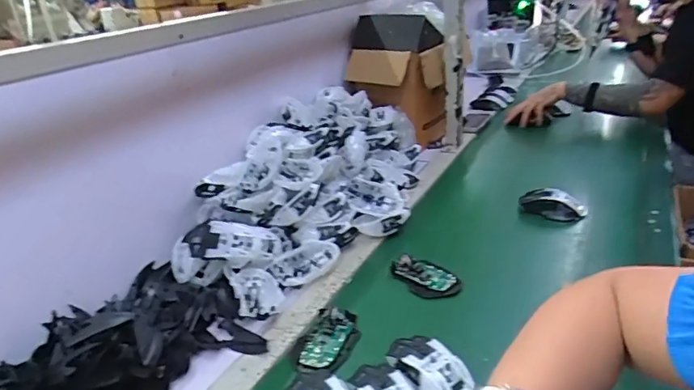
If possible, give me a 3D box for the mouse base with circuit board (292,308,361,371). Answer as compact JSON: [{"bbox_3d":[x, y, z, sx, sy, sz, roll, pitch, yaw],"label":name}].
[{"bbox_3d":[-0.028,0.191,0.635,0.068,0.020,0.107,9,30,30],"label":"mouse base with circuit board"}]

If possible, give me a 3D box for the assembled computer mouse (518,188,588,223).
[{"bbox_3d":[0.381,0.020,0.885,0.113,0.051,0.047,12,29,35],"label":"assembled computer mouse"}]

